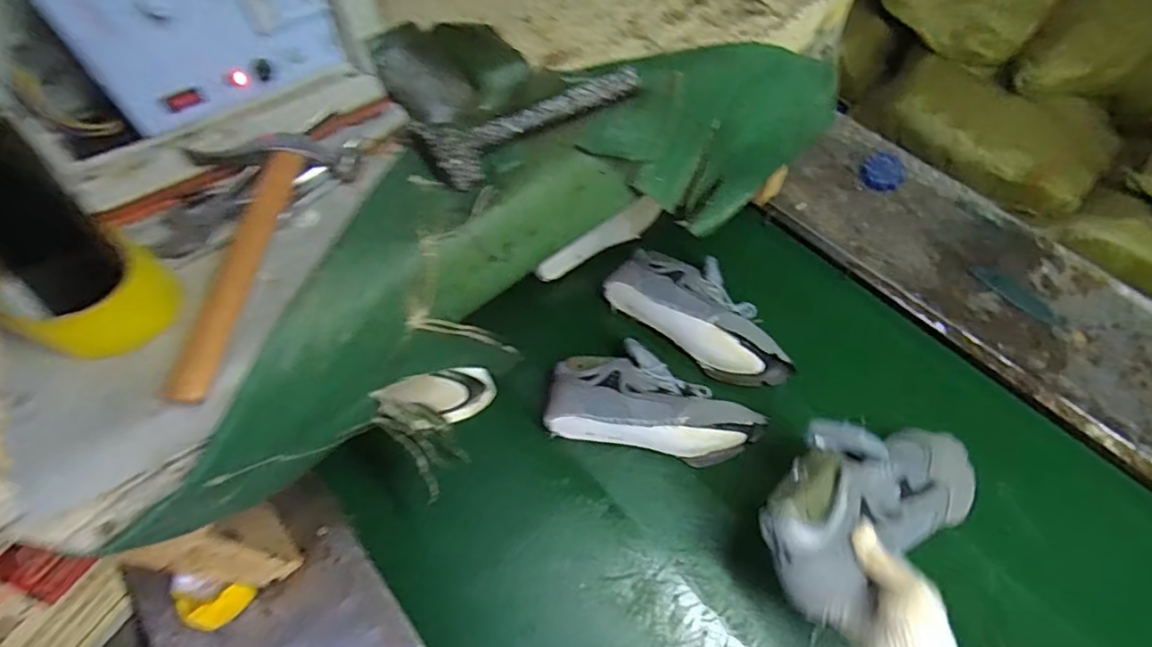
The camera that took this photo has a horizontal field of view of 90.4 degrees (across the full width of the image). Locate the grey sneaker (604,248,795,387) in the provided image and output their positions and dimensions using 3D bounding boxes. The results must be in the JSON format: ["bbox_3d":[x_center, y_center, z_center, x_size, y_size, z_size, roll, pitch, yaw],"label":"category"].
[{"bbox_3d":[0.189,-0.022,0.818,0.276,0.089,0.127,34,67,20],"label":"grey sneaker"}]

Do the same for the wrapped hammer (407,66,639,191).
[{"bbox_3d":[-0.037,-0.185,0.500,0.204,0.029,0.059,-30,63,-14],"label":"wrapped hammer"}]

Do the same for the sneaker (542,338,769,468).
[{"bbox_3d":[0.105,0.102,0.758,0.275,0.093,0.126,8,60,7],"label":"sneaker"}]

